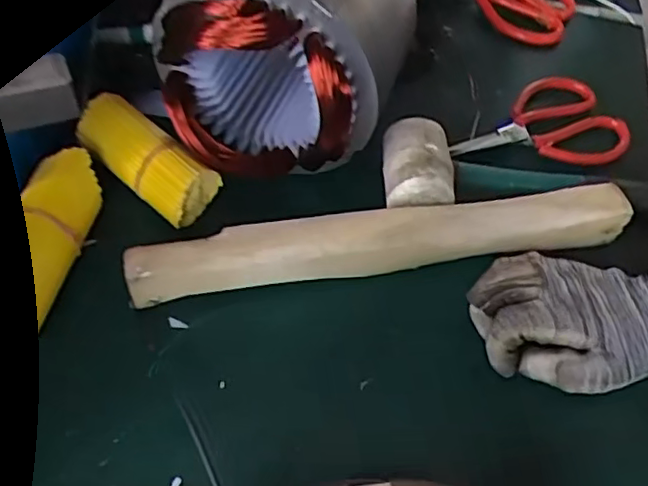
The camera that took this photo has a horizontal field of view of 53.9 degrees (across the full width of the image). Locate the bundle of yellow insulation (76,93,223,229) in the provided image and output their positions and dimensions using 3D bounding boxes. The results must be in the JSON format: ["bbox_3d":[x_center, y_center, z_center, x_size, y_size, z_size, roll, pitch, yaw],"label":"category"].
[{"bbox_3d":[-0.124,-0.059,0.443,0.106,0.041,0.050,32,57,19],"label":"bundle of yellow insulation"}]

